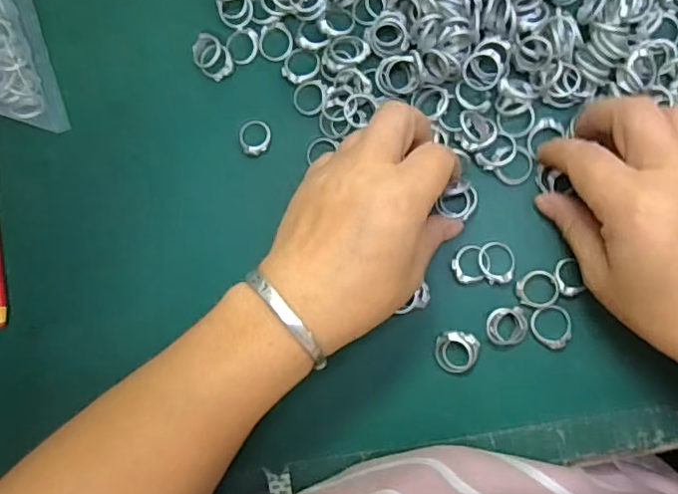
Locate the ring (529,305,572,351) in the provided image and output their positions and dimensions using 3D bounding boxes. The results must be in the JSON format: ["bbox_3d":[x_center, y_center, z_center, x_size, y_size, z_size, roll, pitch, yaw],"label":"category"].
[{"bbox_3d":[0.115,0.043,0.310,0.021,0.004,0.024,-31,82,4],"label":"ring"}]

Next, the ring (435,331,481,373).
[{"bbox_3d":[0.064,0.058,0.314,0.023,0.006,0.022,-1,85,7],"label":"ring"}]

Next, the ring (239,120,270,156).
[{"bbox_3d":[-0.050,-0.065,0.340,0.019,0.004,0.022,-15,84,6],"label":"ring"}]

